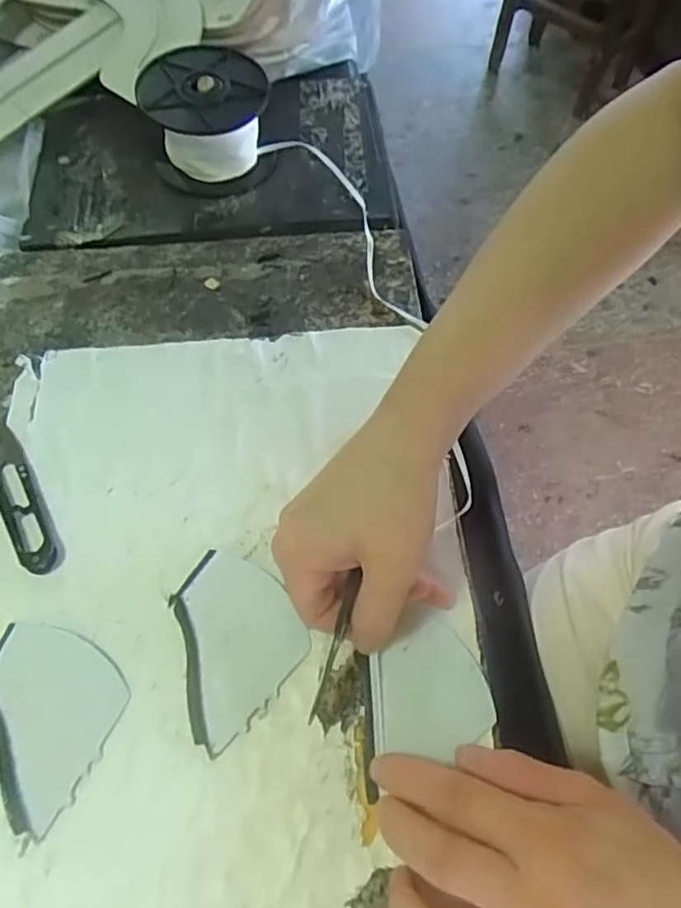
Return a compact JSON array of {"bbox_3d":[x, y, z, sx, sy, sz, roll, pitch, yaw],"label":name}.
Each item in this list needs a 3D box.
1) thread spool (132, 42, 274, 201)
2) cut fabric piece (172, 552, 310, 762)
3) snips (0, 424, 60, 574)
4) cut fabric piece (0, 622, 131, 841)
[{"bbox_3d":[-0.102,-0.257,0.490,0.090,0.060,0.094,0,60,1],"label":"thread spool"},{"bbox_3d":[-0.058,0.094,0.318,0.072,0.004,0.077,34,66,18],"label":"cut fabric piece"},{"bbox_3d":[-0.182,0.021,0.356,0.022,0.007,0.106,-30,64,-15],"label":"snips"},{"bbox_3d":[-0.144,0.125,0.301,0.071,0.004,0.078,18,62,11],"label":"cut fabric piece"}]

